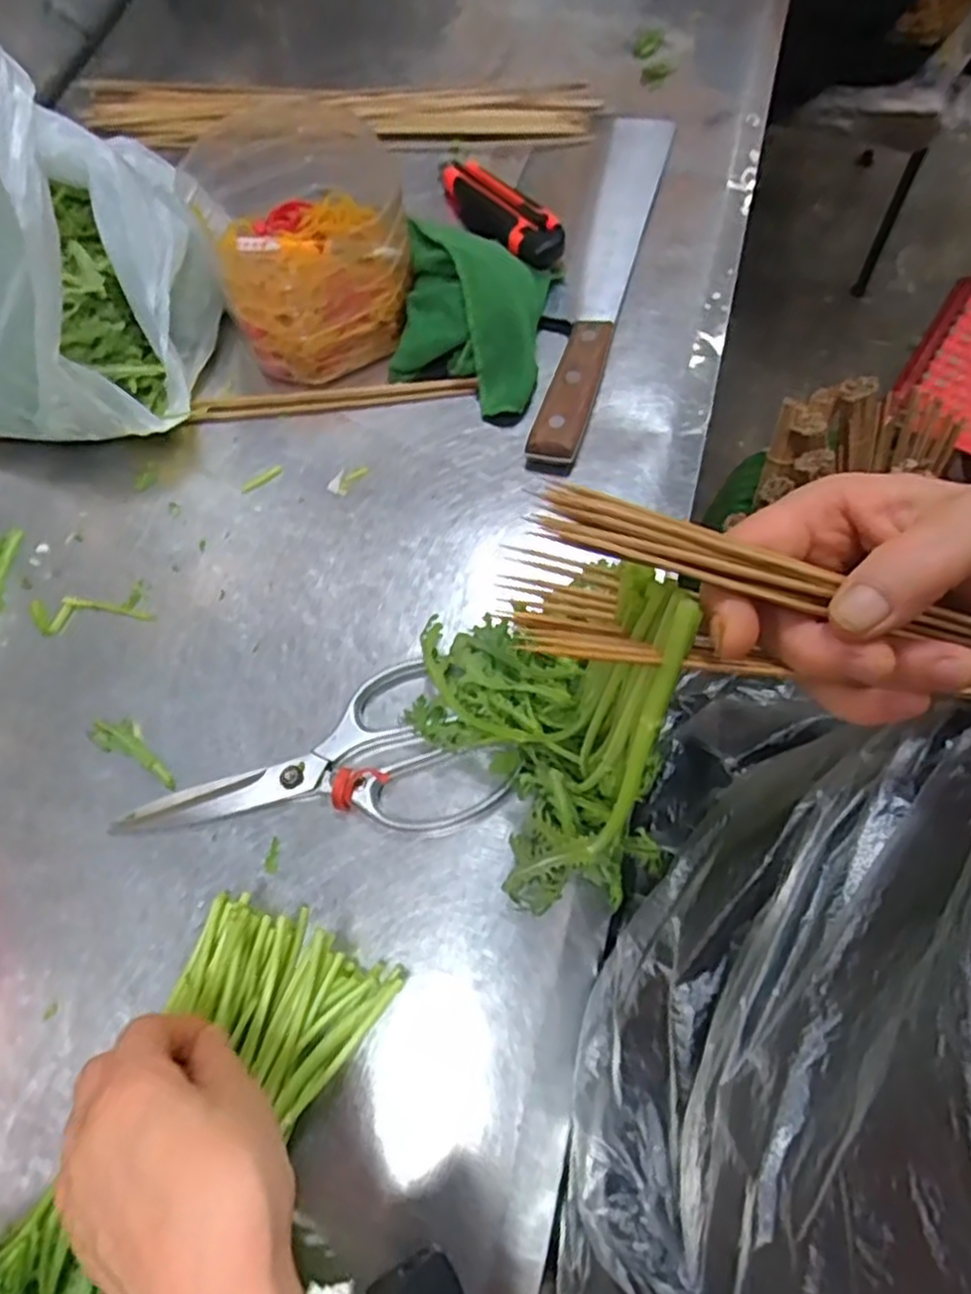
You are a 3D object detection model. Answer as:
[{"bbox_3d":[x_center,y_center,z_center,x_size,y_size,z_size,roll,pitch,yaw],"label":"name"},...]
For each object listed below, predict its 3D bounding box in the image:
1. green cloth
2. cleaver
[{"bbox_3d":[-0.012,-0.232,0.510,0.109,0.051,0.136,12,69,6],"label":"green cloth"},{"bbox_3d":[0.081,-0.279,0.544,0.052,0.020,0.342,15,69,7],"label":"cleaver"}]

